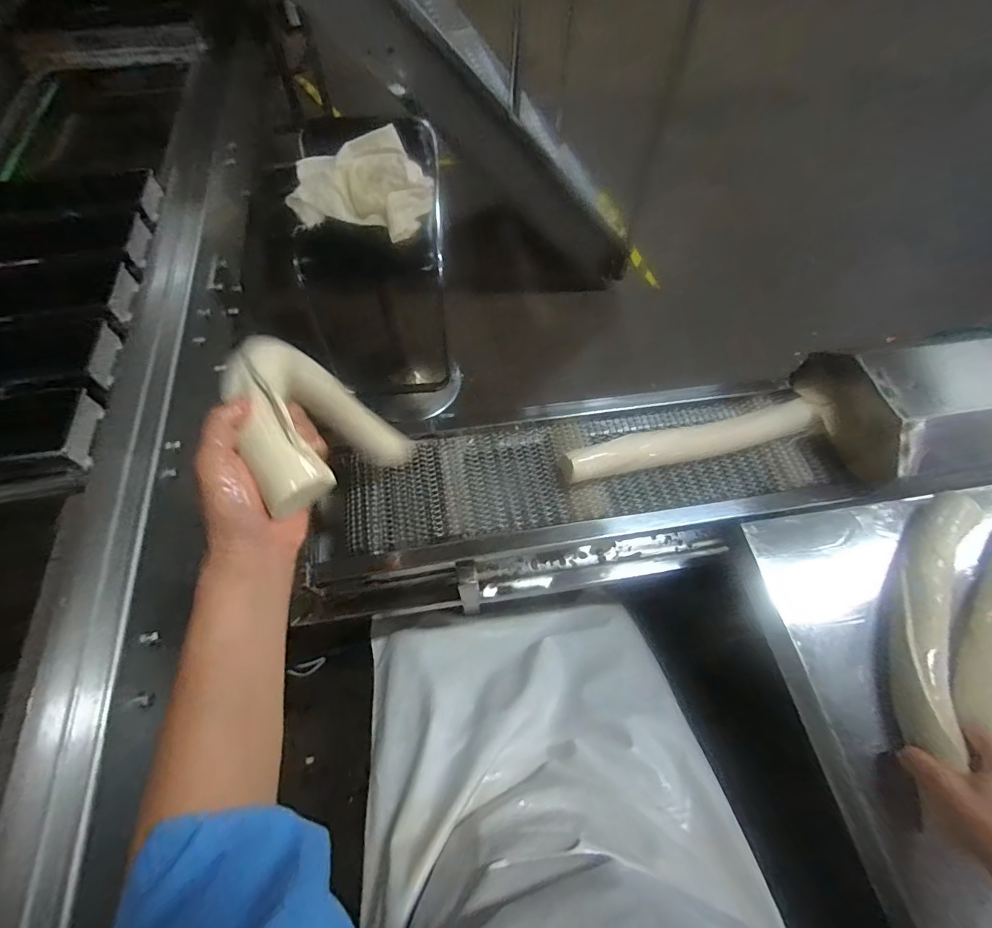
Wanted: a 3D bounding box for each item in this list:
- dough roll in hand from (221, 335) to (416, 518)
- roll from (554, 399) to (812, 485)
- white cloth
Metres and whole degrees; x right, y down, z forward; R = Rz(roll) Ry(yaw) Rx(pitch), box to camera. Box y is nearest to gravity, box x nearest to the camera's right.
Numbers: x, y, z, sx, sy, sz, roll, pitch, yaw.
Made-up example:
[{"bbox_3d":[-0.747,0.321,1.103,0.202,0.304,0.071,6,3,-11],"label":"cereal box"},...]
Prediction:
[{"bbox_3d":[-0.159,-0.043,0.451,0.091,0.250,0.123,9,96,3],"label":"dough roll in hand"},{"bbox_3d":[0.259,-0.027,0.627,0.345,0.057,0.042,-11,62,-8],"label":"roll"},{"bbox_3d":[-0.317,-0.647,1.082,0.312,0.089,0.261,-24,65,-15],"label":"white cloth"}]

